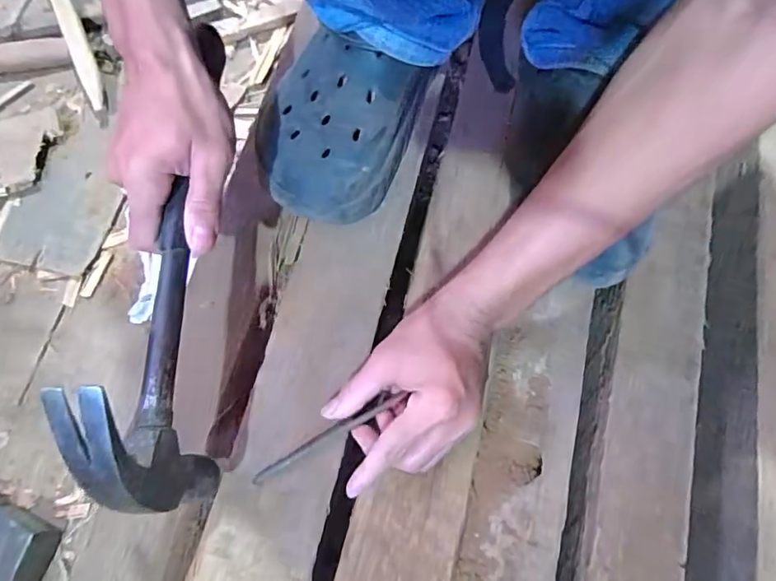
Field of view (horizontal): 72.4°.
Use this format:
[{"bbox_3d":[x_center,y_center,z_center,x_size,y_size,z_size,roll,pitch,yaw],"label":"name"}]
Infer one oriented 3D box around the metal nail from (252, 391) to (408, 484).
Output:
[{"bbox_3d":[-0.041,0.100,0.364,0.113,0.011,0.008,-30,75,1],"label":"metal nail"}]

